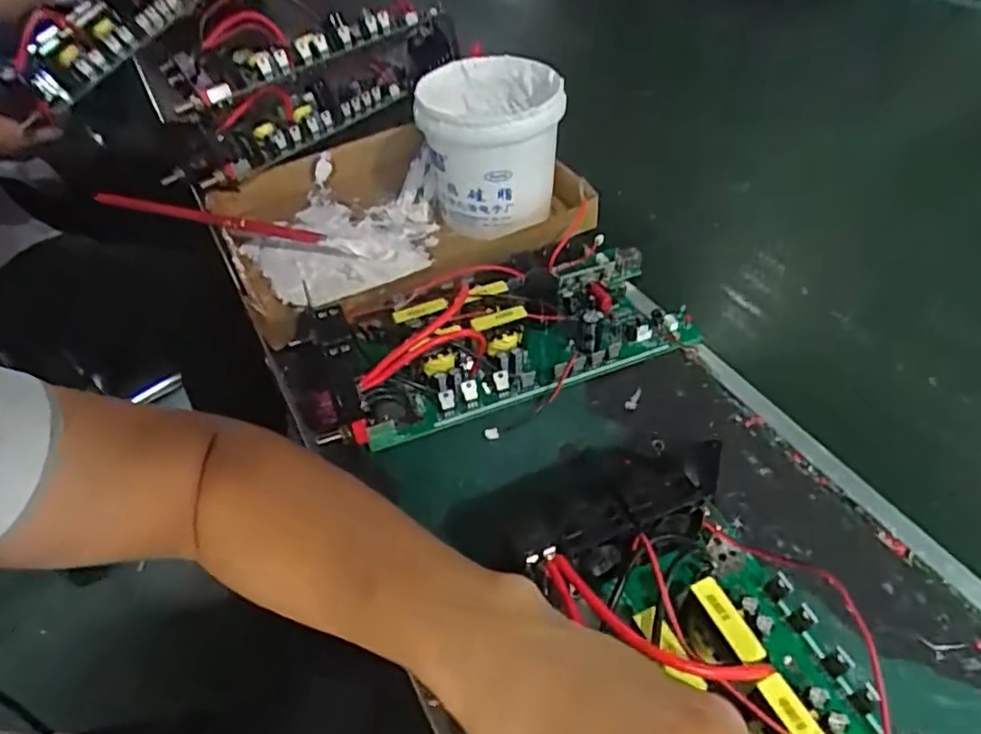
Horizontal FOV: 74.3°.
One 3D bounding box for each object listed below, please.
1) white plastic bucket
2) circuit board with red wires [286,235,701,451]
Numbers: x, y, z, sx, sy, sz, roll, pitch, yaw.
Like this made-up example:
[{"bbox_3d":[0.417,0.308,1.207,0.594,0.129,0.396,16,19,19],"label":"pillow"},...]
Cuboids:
[{"bbox_3d":[0.002,-0.198,0.589,0.118,0.115,0.137,-3,46,3],"label":"white plastic bucket"},{"bbox_3d":[0.000,-0.034,0.482,0.286,0.059,0.148,-21,48,-14],"label":"circuit board with red wires"}]

